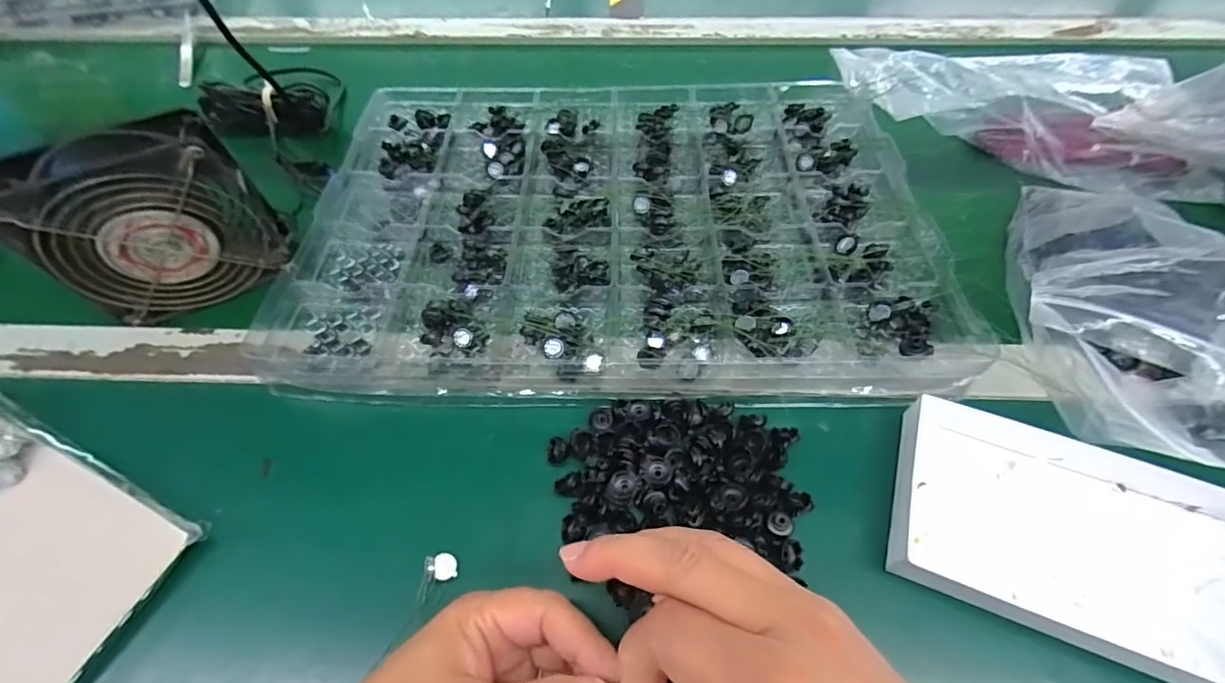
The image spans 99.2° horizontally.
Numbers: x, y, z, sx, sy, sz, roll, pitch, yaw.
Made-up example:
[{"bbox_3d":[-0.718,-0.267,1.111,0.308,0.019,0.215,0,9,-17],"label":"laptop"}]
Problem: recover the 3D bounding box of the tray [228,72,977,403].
[{"bbox_3d":[0.001,-0.106,0.395,0.436,0.028,0.302,-1,59,2],"label":"tray"}]

